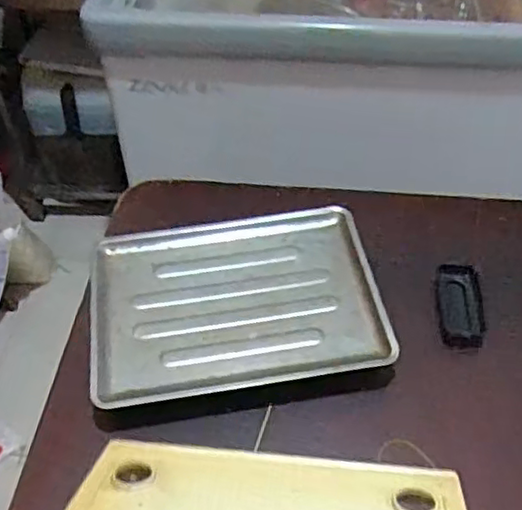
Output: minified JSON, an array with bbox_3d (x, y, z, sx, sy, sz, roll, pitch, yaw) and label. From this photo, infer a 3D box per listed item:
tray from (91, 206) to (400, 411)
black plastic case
[{"bbox_3d":[-0.033,0.053,0.796,0.334,0.041,0.255,-7,49,-5],"label":"tray"},{"bbox_3d":[0.246,0.059,0.807,0.055,0.019,0.114,3,49,3],"label":"black plastic case"}]

